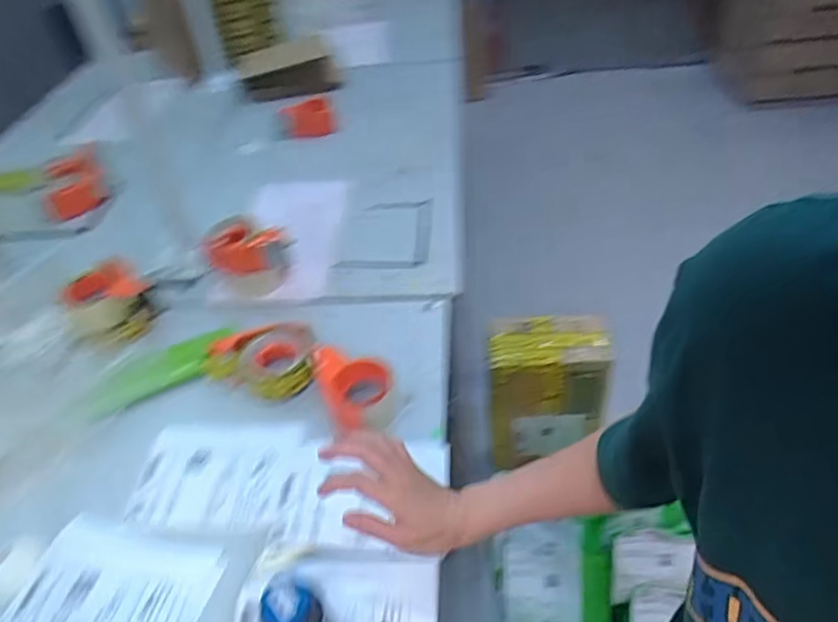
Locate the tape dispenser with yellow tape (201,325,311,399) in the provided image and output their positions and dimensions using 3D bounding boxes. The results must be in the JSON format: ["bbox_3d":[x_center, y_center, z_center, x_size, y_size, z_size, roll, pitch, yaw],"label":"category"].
[{"bbox_3d":[-0.226,0.072,0.853,0.158,0.056,0.096,1,43,9],"label":"tape dispenser with yellow tape"}]

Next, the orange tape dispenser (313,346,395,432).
[{"bbox_3d":[-0.085,0.102,0.798,0.097,0.062,0.130,-20,44,-14],"label":"orange tape dispenser"}]

